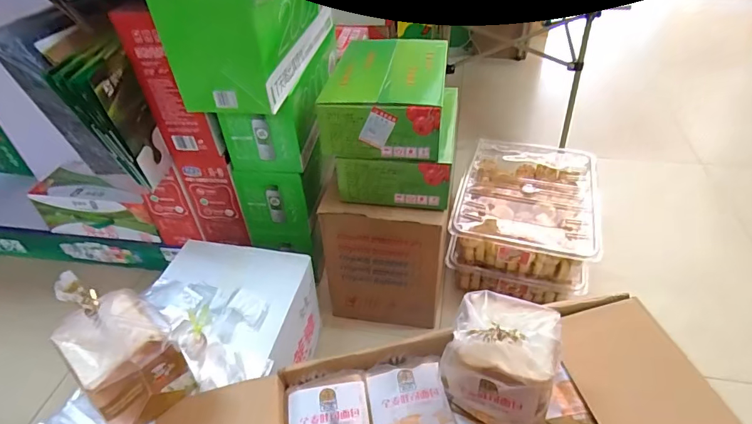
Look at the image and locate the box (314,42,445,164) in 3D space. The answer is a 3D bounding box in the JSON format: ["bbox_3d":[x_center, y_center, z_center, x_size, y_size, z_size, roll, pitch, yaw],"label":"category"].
[{"bbox_3d":[0.018,-0.211,0.836,0.207,0.107,0.239,2,42,9],"label":"box"}]

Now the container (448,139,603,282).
[{"bbox_3d":[0.366,-0.024,1.070,0.304,0.105,0.383,9,43,17],"label":"container"}]

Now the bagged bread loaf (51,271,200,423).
[{"bbox_3d":[-0.343,0.188,0.592,0.121,0.256,0.103,-34,48,-28],"label":"bagged bread loaf"}]

